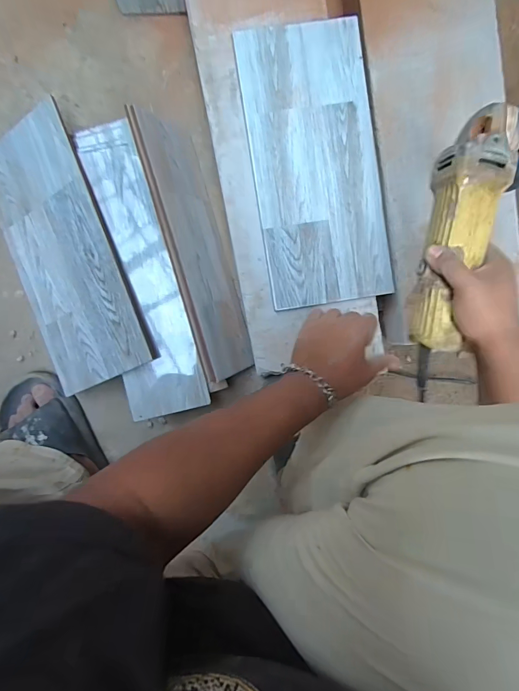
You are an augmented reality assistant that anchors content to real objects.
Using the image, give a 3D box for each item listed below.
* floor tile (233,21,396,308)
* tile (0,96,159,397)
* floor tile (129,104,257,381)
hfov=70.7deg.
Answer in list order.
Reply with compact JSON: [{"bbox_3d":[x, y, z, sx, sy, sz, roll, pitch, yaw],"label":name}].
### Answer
[{"bbox_3d":[0.082,-0.262,0.536,0.177,0.008,0.393,-8,93,-3],"label":"floor tile"},{"bbox_3d":[-0.293,-0.140,0.546,0.171,0.015,0.401,-20,89,22],"label":"tile"},{"bbox_3d":[-0.090,-0.148,0.558,0.014,0.126,0.389,-15,94,32],"label":"floor tile"}]

